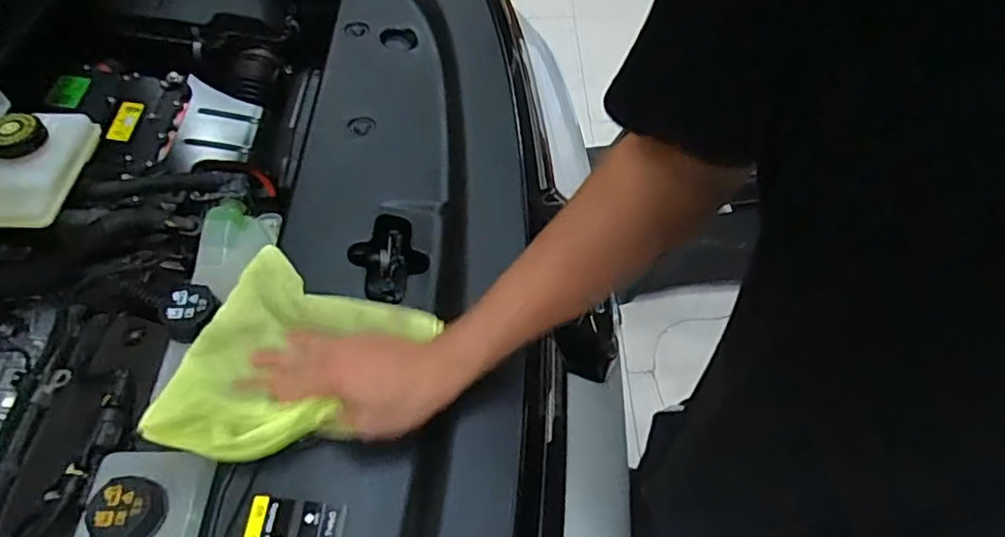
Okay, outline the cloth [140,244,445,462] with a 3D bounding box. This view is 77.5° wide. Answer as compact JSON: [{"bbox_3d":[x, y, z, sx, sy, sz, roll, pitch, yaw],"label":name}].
[{"bbox_3d":[-0.172,0.076,0.511,0.155,0.048,0.183,20,56,14],"label":"cloth"}]

